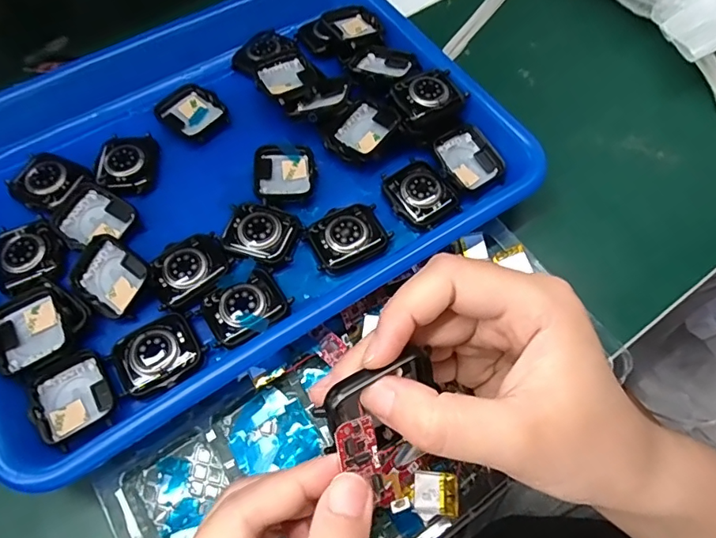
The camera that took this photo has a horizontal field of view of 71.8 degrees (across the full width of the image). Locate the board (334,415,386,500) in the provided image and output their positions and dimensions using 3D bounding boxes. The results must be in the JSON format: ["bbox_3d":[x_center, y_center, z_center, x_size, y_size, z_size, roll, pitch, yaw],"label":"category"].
[{"bbox_3d":[0.001,0.064,0.166,0.014,0.004,0.027,-16,91,-30],"label":"board"}]

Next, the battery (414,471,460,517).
[{"bbox_3d":[0.038,0.107,0.236,0.021,0.005,0.018,3,63,3],"label":"battery"}]

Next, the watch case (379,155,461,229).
[{"bbox_3d":[0.037,-0.048,0.303,0.037,0.008,0.045,-30,66,-13],"label":"watch case"}]

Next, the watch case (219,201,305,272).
[{"bbox_3d":[-0.057,-0.020,0.290,0.040,0.008,0.038,13,64,8],"label":"watch case"}]

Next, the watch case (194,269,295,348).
[{"bbox_3d":[-0.061,0.021,0.269,0.044,0.008,0.033,-26,65,-12],"label":"watch case"}]

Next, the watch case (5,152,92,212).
[{"bbox_3d":[-0.194,-0.055,0.307,0.045,0.006,0.037,27,66,14],"label":"watch case"}]

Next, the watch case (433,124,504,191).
[{"bbox_3d":[0.068,-0.071,0.315,0.037,0.015,0.041,-29,66,-13],"label":"watch case"}]

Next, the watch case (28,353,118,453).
[{"bbox_3d":[-0.142,0.065,0.248,0.036,0.010,0.040,-30,66,-13],"label":"watch case"}]

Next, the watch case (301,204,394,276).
[{"bbox_3d":[-0.005,-0.019,0.290,0.045,0.010,0.035,-29,66,-13],"label":"watch case"}]

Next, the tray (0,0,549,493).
[{"bbox_3d":[-0.090,-0.072,0.311,0.322,0.035,0.263,-32,66,-14],"label":"tray"}]

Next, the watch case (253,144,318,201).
[{"bbox_3d":[-0.046,-0.059,0.311,0.038,0.011,0.043,-2,63,0],"label":"watch case"}]

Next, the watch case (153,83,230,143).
[{"bbox_3d":[-0.112,-0.106,0.335,0.043,0.007,0.038,37,69,18],"label":"watch case"}]

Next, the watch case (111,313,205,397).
[{"bbox_3d":[-0.104,0.044,0.257,0.041,0.007,0.034,-28,65,-12],"label":"watch case"}]

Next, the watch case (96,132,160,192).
[{"bbox_3d":[-0.146,-0.067,0.313,0.035,0.007,0.045,-6,63,-2],"label":"watch case"}]

